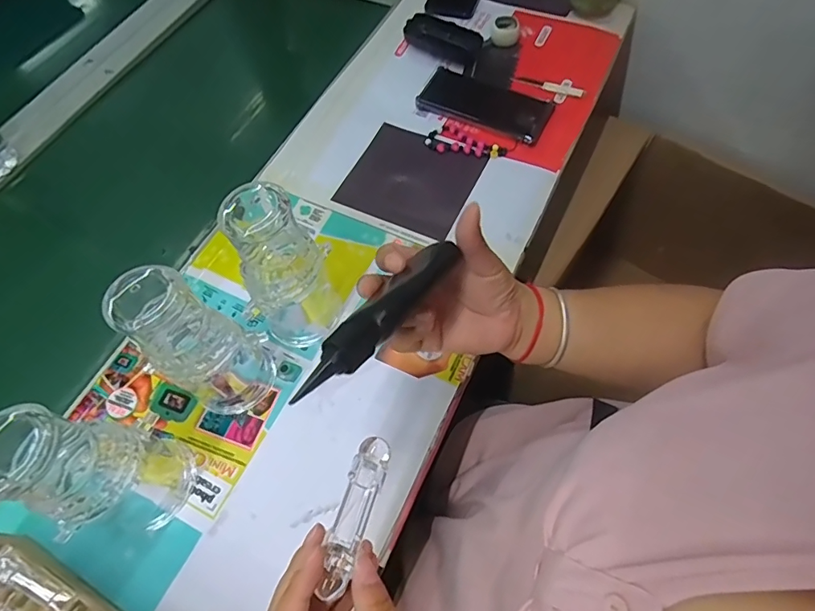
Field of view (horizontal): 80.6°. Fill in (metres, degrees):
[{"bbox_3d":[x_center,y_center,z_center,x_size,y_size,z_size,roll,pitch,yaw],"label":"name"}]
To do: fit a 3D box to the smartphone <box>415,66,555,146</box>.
[{"bbox_3d":[0.100,-0.261,0.620,0.163,0.009,0.081,25,67,13],"label":"smartphone"}]

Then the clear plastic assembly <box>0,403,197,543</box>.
[{"bbox_3d":[-0.226,0.124,0.355,0.064,0.174,0.083,9,64,6],"label":"clear plastic assembly"}]

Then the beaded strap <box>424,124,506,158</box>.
[{"bbox_3d":[0.070,-0.197,0.592,0.092,0.005,0.045,29,68,14],"label":"beaded strap"}]

